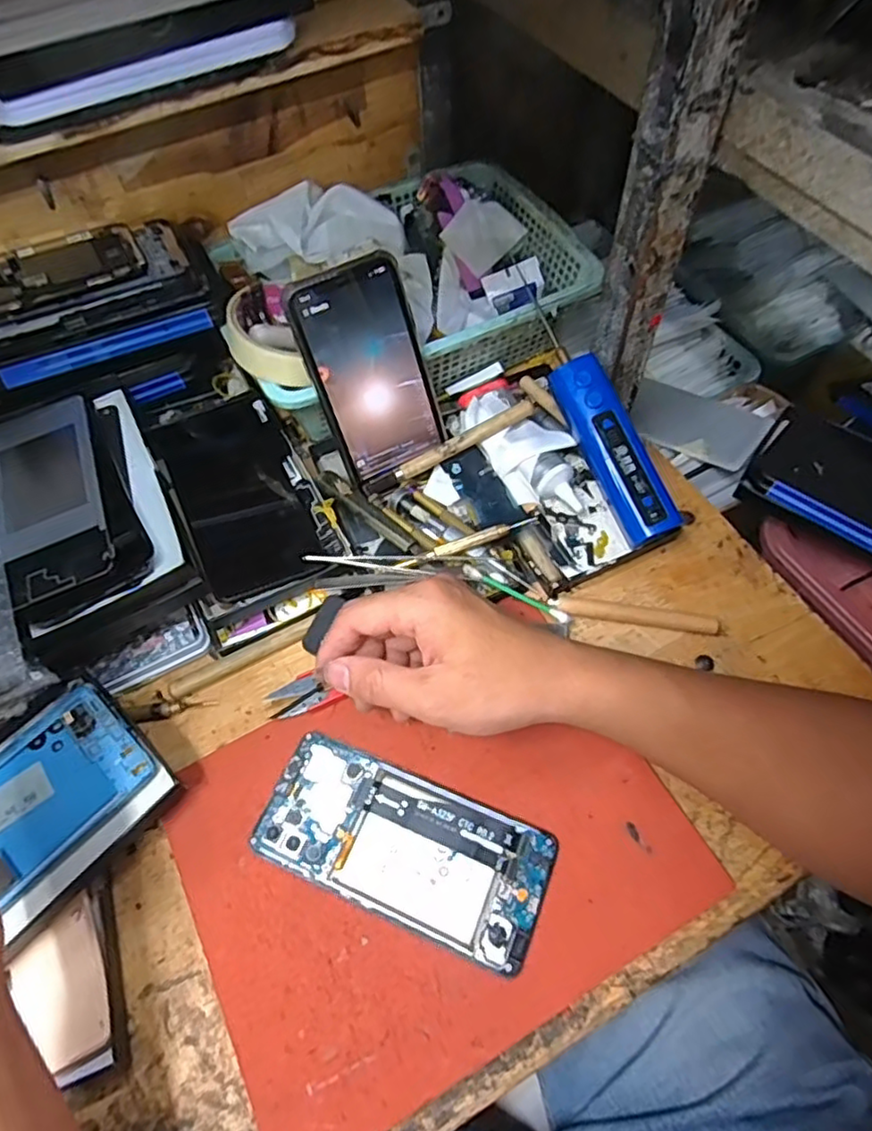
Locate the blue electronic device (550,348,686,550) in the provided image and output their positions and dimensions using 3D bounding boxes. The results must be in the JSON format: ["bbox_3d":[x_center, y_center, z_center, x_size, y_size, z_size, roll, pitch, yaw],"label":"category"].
[{"bbox_3d":[0.118,-0.078,0.433,0.032,0.026,0.129,-23,81,-12],"label":"blue electronic device"}]

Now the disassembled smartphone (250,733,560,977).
[{"bbox_3d":[-0.017,0.147,0.344,0.152,0.011,0.066,21,64,10],"label":"disassembled smartphone"}]

